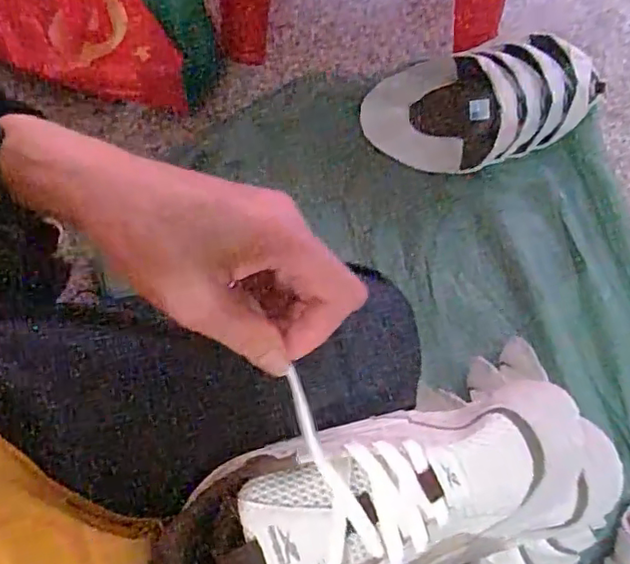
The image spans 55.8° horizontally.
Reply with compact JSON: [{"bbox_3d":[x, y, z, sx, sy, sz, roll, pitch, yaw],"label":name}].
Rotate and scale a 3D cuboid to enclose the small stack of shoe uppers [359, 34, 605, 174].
[{"bbox_3d":[0.230,-0.244,0.825,0.313,0.119,0.157,-2,72,0],"label":"small stack of shoe uppers"}]

